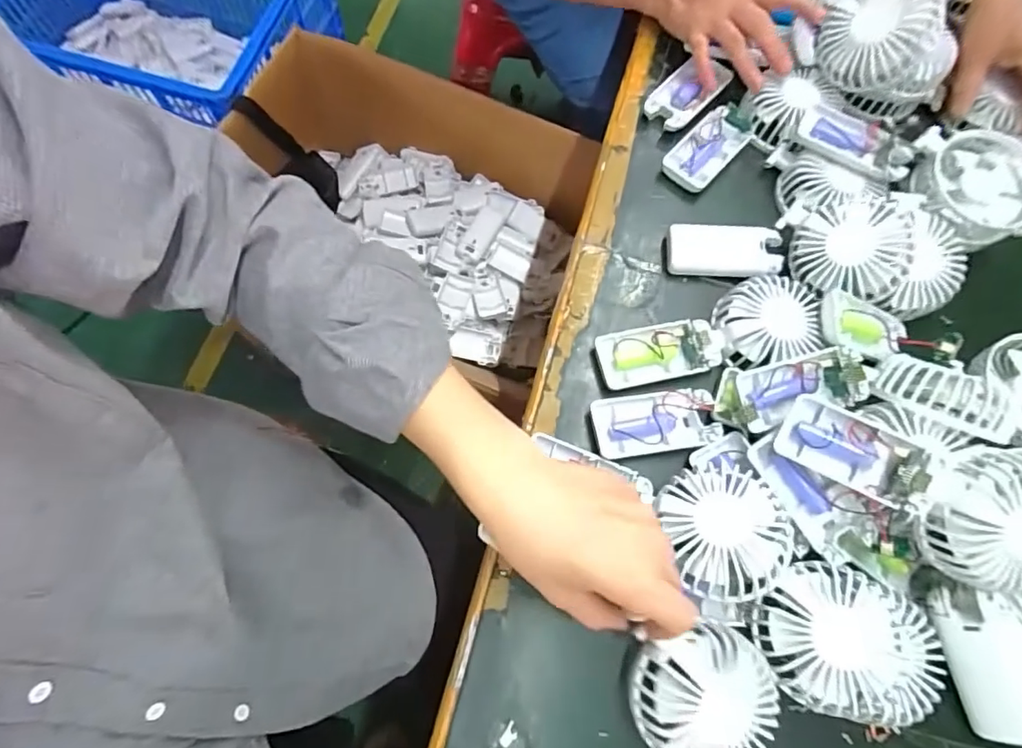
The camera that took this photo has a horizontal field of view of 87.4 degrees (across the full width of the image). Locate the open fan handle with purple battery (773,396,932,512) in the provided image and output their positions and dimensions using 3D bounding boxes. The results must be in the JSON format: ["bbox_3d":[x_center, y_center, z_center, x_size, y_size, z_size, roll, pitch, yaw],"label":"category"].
[{"bbox_3d":[0.226,0.053,0.355,0.085,0.022,0.045,32,104,27],"label":"open fan handle with purple battery"}]

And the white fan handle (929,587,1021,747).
[{"bbox_3d":[0.309,0.189,0.347,0.050,0.039,0.096,-10,72,-6],"label":"white fan handle"}]

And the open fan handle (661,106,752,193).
[{"bbox_3d":[0.181,-0.209,0.490,0.045,0.017,0.087,41,72,9],"label":"open fan handle"}]

